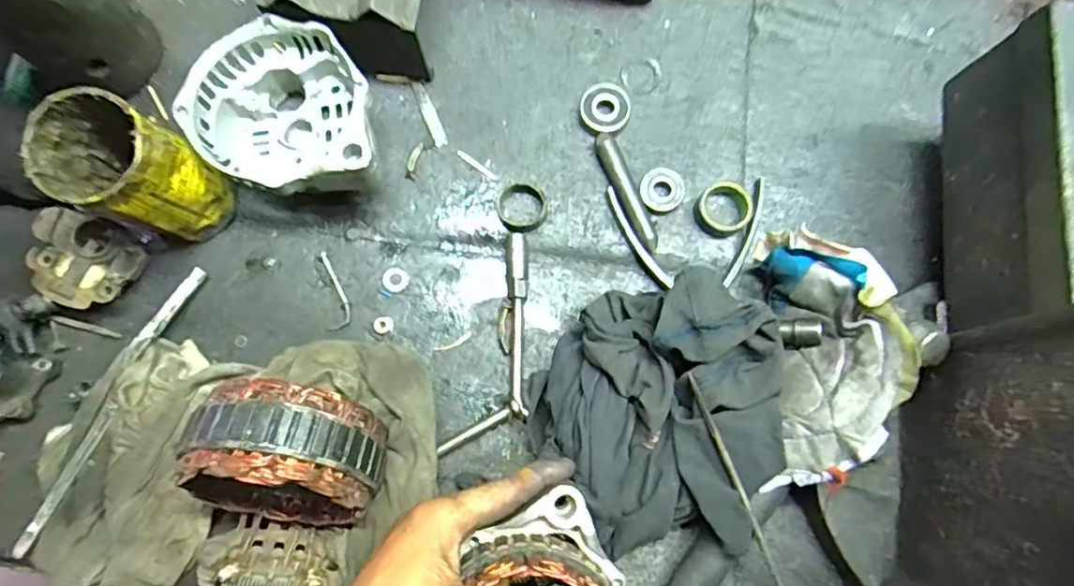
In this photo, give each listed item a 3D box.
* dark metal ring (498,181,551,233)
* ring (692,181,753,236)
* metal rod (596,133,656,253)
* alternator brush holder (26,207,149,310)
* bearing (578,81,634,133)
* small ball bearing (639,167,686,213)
[{"bbox_3d":[-0.011,-0.066,0.447,0.039,0.015,0.040,0,80,-1],"label":"dark metal ring"},{"bbox_3d":[0.144,-0.065,0.443,0.039,0.016,0.041,0,80,-1],"label":"ring"},{"bbox_3d":[0.069,-0.078,0.454,0.015,0.016,0.099,-19,80,-5],"label":"metal rod"},{"bbox_3d":[-0.345,-0.024,0.438,0.071,0.036,0.065,28,80,4],"label":"alternator brush holder"},{"bbox_3d":[0.055,-0.150,0.465,0.039,0.014,0.040,0,80,-1],"label":"bearing"},{"bbox_3d":[0.098,-0.080,0.452,0.034,0.012,0.037,0,80,-1],"label":"small ball bearing"}]

